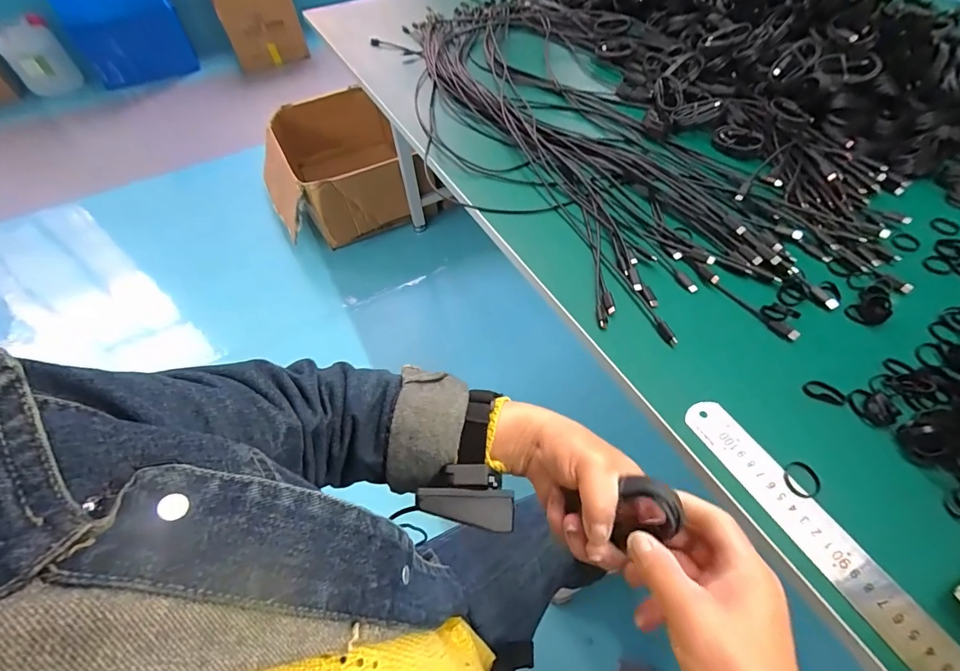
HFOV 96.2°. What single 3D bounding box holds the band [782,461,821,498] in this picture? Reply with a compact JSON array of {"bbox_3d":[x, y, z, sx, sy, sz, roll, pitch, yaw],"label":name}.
[{"bbox_3d":[0.255,0.114,0.340,0.025,0.004,0.029,32,61,27],"label":"band"}]

